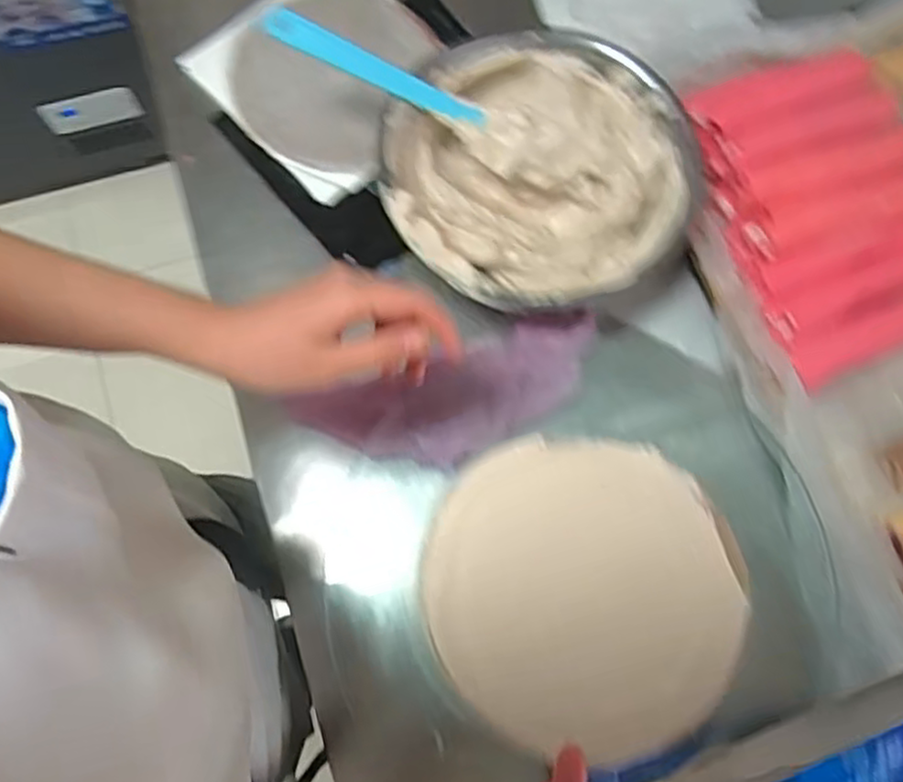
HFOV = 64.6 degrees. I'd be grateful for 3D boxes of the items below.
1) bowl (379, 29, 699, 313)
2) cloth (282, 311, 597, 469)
[{"bbox_3d":[0.061,-0.160,0.566,0.210,0.090,0.214,0,74,-1],"label":"bowl"},{"bbox_3d":[0.002,0.008,0.550,0.230,0.033,0.082,-20,76,-7],"label":"cloth"}]

